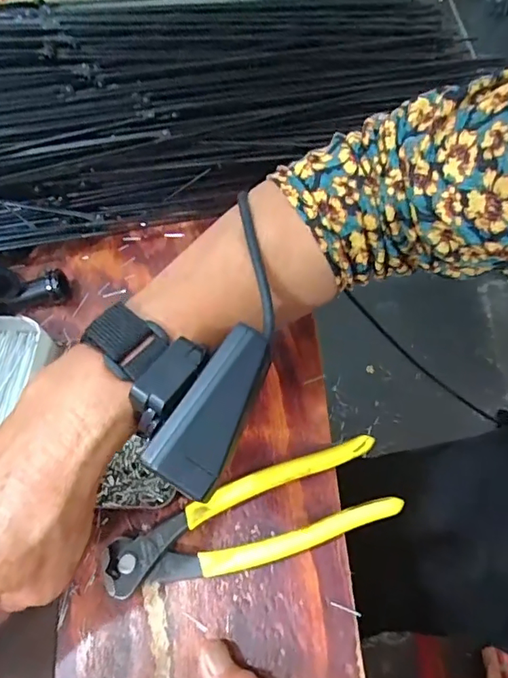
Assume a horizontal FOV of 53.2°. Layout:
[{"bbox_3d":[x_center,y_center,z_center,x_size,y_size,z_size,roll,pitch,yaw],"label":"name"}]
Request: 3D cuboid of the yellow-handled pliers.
[{"bbox_3d":[-0.004,0.103,0.288,0.164,0.018,0.047,-18,59,-3],"label":"yellow-handled pliers"}]

